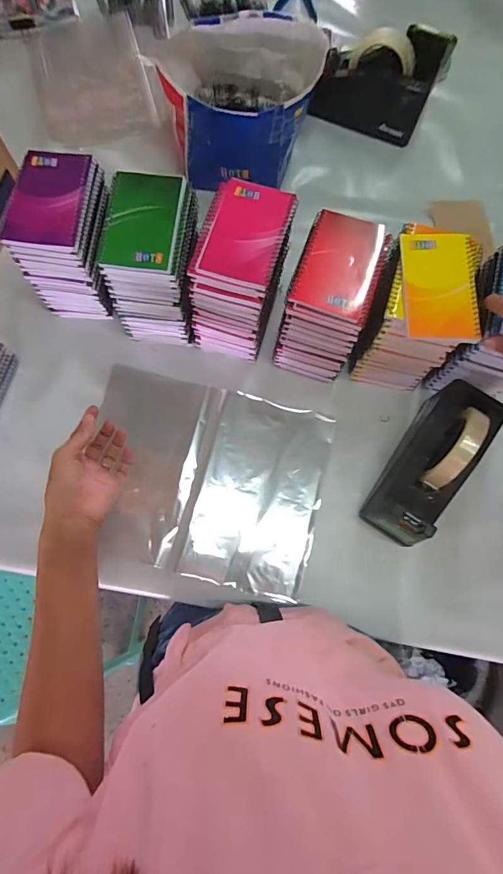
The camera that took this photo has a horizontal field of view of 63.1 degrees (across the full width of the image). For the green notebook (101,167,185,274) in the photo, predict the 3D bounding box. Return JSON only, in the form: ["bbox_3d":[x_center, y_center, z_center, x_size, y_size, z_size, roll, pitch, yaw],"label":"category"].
[{"bbox_3d":[-0.125,-0.253,0.478,0.084,0.013,0.130,7,76,0],"label":"green notebook"}]

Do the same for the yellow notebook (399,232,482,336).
[{"bbox_3d":[0.220,-0.175,0.478,0.080,0.020,0.124,1,89,29],"label":"yellow notebook"}]

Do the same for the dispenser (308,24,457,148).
[{"bbox_3d":[0.209,-0.568,0.658,0.171,0.119,0.091,20,76,3],"label":"dispenser"}]

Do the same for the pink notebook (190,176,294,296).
[{"bbox_3d":[-0.008,-0.233,0.473,0.095,0.019,0.128,15,76,2],"label":"pink notebook"}]

